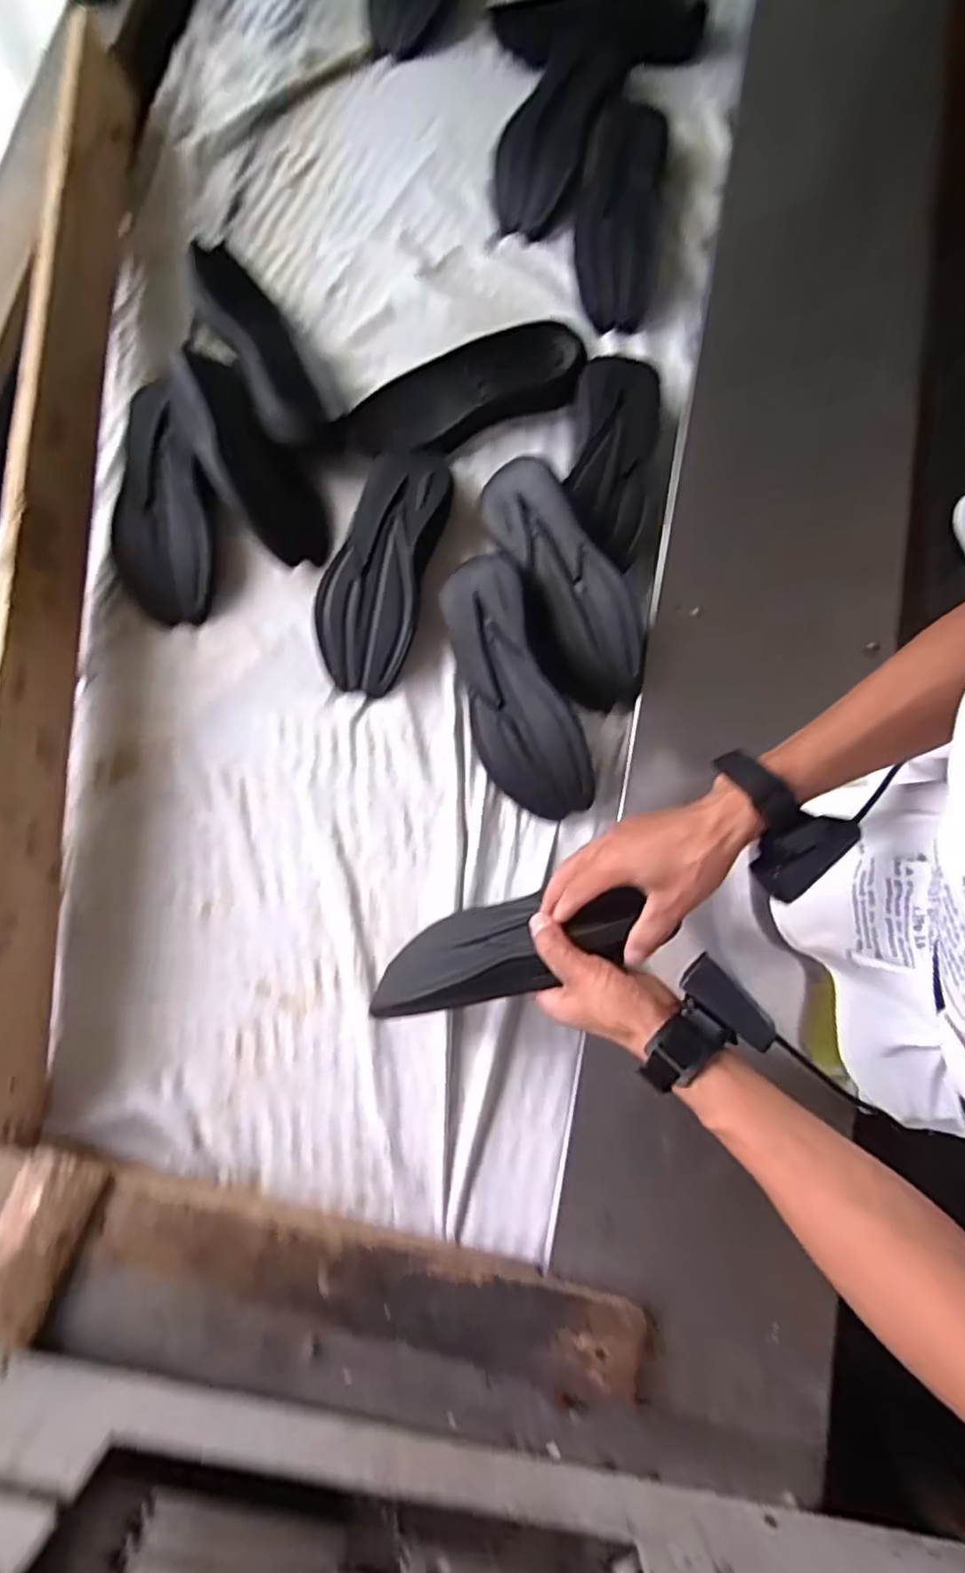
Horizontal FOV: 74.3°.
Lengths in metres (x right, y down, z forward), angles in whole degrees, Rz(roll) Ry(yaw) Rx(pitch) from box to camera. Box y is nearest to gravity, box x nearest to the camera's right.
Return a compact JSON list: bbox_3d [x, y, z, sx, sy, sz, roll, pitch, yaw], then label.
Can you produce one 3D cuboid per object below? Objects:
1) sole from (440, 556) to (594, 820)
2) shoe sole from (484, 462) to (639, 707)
[{"bbox_3d":[0.027,-0.104,0.677,0.101,0.054,0.281,-20,79,-5],"label":"sole"},{"bbox_3d":[0.089,-0.226,0.687,0.109,0.055,0.282,-23,79,-5],"label":"shoe sole"}]

